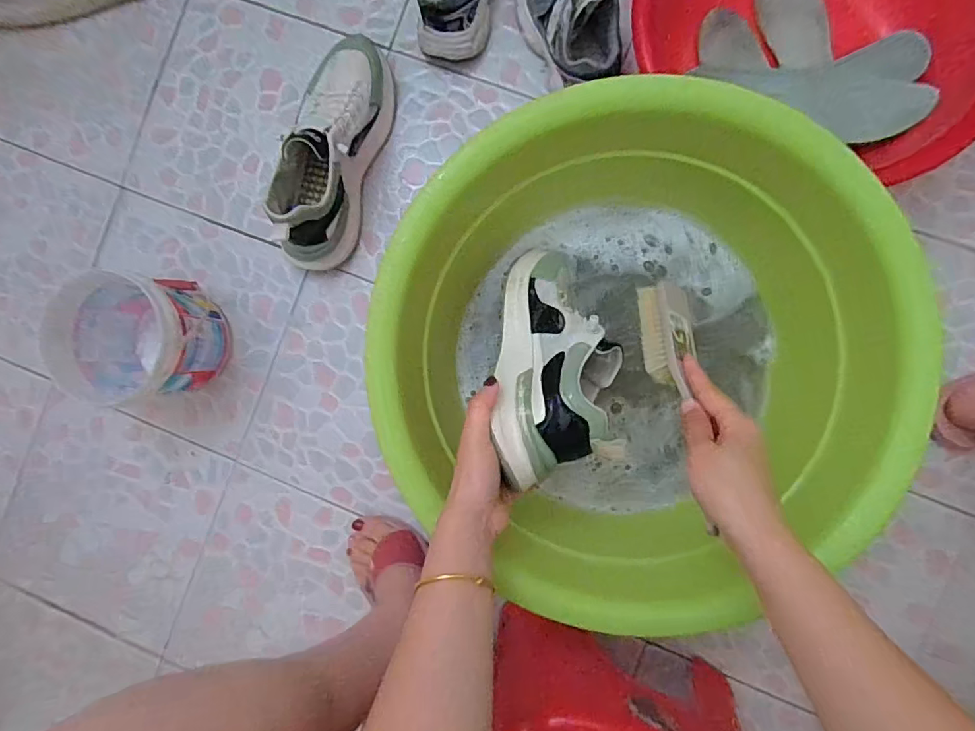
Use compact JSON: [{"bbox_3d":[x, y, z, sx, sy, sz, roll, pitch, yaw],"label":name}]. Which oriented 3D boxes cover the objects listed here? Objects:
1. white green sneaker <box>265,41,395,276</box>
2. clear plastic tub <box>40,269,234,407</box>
[{"bbox_3d":[-0.192,-0.260,0.607,0.092,0.105,0.275,17,92,4],"label":"white green sneaker"},{"bbox_3d":[-0.416,-0.030,0.615,0.144,0.135,0.144,0,90,5],"label":"clear plastic tub"}]

